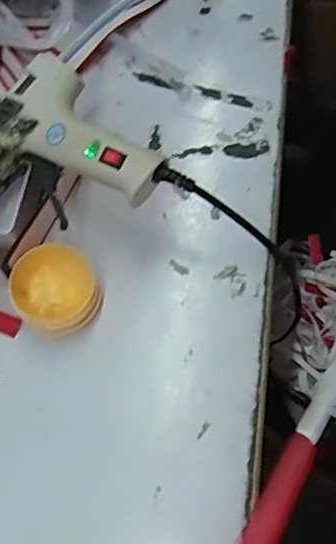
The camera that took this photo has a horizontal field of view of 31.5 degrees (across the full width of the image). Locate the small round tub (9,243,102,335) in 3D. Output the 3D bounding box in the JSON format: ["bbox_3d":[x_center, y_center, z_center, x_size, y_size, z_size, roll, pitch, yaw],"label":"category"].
[{"bbox_3d":[-0.070,0.011,0.376,0.054,0.022,0.053,-1,66,3],"label":"small round tub"}]

